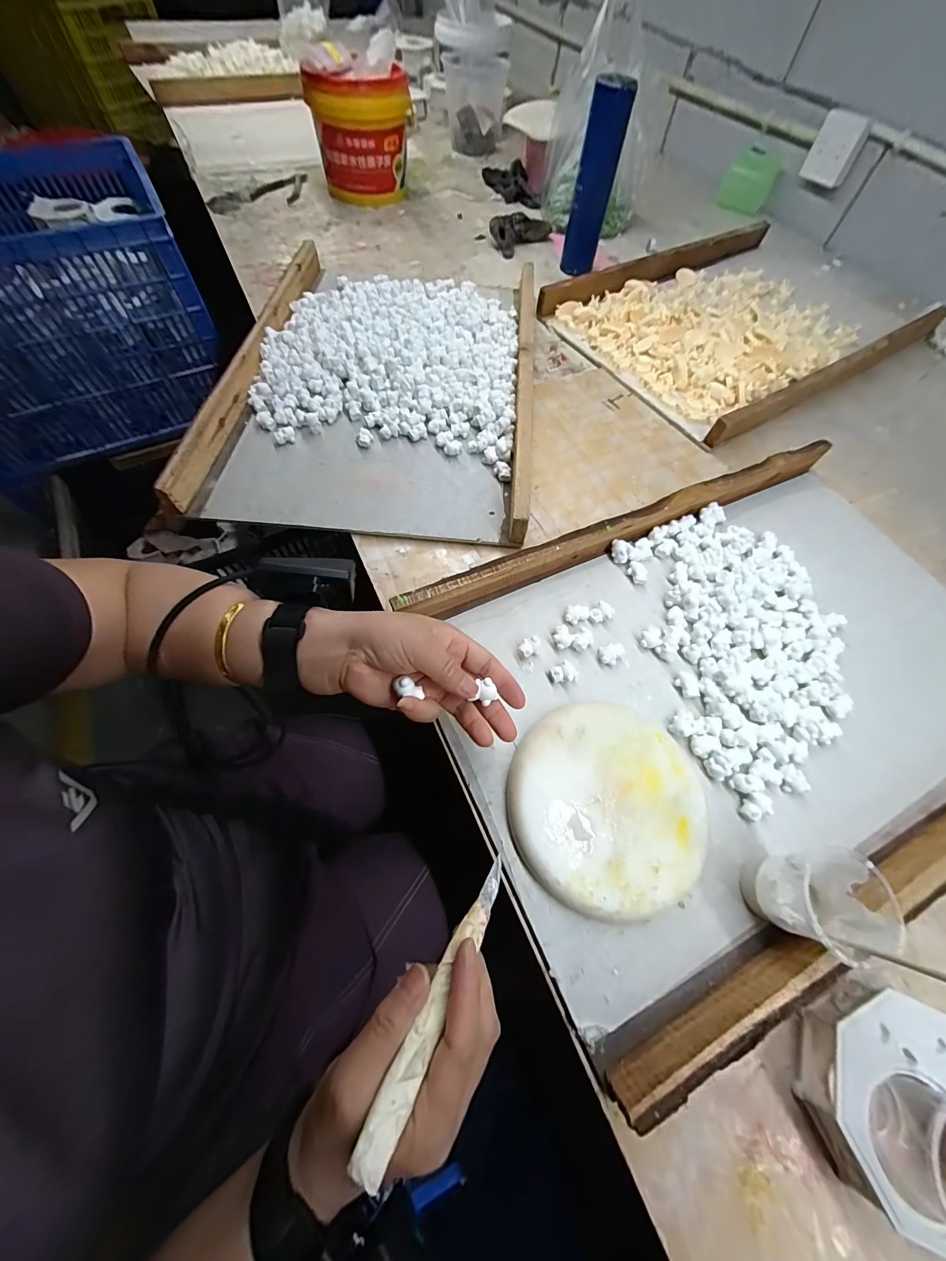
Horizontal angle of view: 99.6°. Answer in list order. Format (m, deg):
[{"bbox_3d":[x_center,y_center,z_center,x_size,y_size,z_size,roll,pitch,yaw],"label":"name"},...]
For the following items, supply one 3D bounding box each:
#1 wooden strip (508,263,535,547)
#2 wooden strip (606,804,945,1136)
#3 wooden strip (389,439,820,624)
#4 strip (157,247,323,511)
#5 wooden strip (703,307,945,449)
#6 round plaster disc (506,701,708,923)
[{"bbox_3d":[0.073,-0.355,0.563,0.027,0.045,0.556,5,64,-1],"label":"wooden strip"},{"bbox_3d":[0.349,0.189,0.316,0.570,0.048,0.023,-23,67,-14],"label":"wooden strip"},{"bbox_3d":[0.187,-0.120,0.461,0.565,0.045,0.021,-22,67,-13],"label":"wooden strip"},{"bbox_3d":[-0.300,-0.384,0.559,0.021,0.049,0.549,6,64,0],"label":"strip"},{"bbox_3d":[0.565,-0.399,0.619,0.566,0.047,0.021,-29,69,-16],"label":"wooden strip"},{"bbox_3d":[0.111,0.143,0.337,0.159,0.023,0.156,1,64,-3],"label":"round plaster disc"}]

